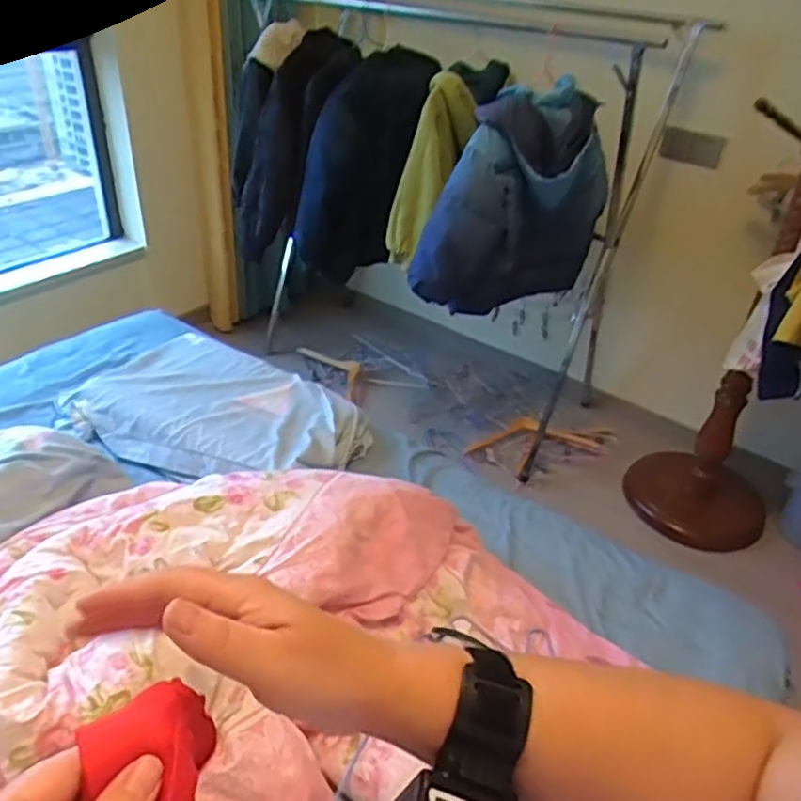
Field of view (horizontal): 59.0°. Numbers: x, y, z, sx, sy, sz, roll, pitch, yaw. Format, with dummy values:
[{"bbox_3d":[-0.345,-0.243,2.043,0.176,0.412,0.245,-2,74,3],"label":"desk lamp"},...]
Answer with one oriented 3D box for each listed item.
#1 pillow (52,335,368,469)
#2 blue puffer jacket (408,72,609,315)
[{"bbox_3d":[-0.375,0.017,1.520,0.600,0.096,0.403,23,38,24],"label":"pillow"},{"bbox_3d":[0.285,-0.463,1.727,0.509,0.517,0.199,-25,44,-36],"label":"blue puffer jacket"}]

